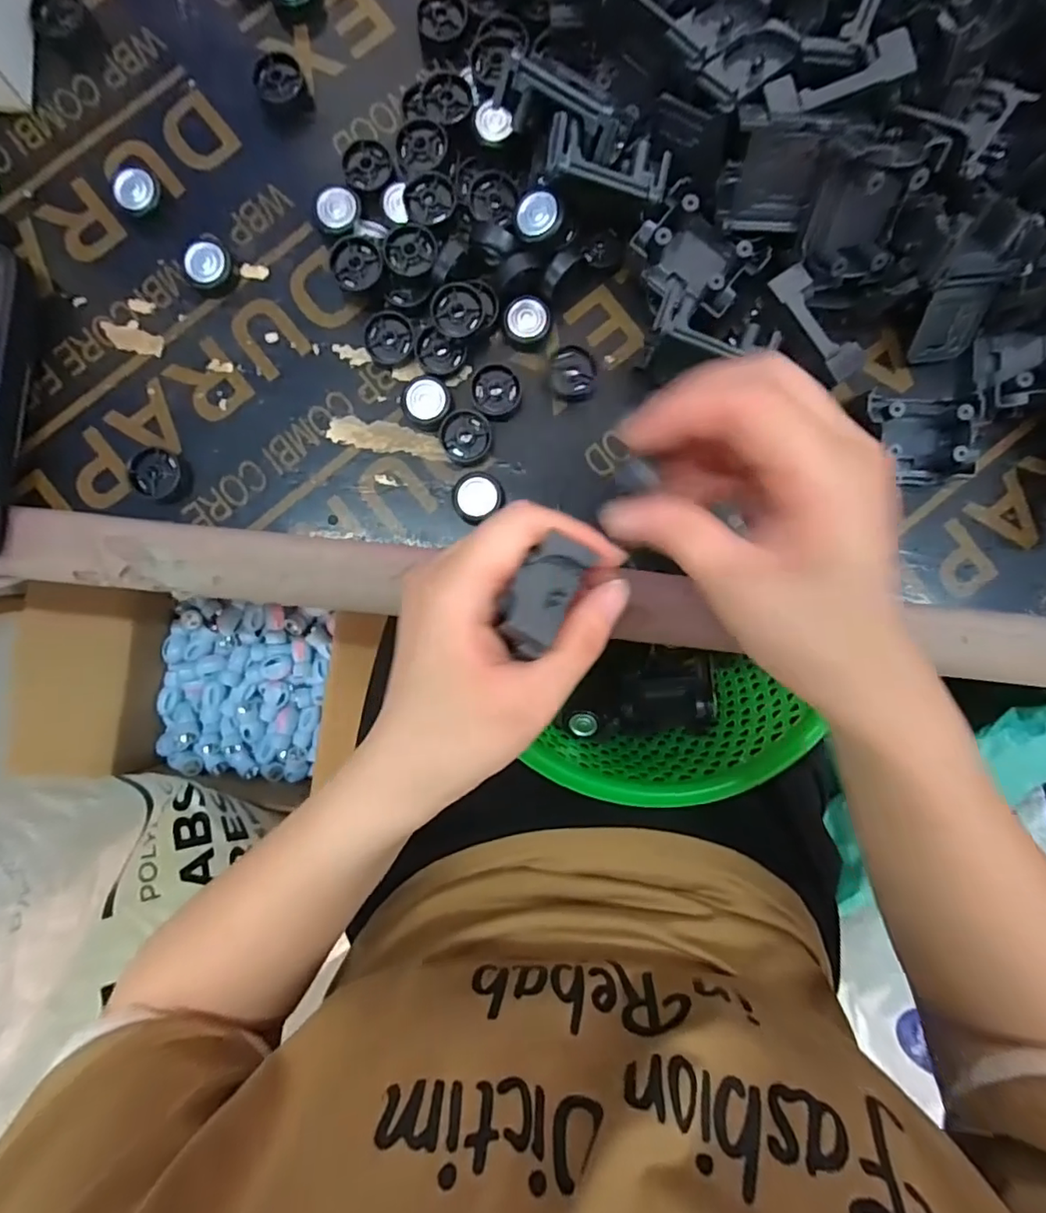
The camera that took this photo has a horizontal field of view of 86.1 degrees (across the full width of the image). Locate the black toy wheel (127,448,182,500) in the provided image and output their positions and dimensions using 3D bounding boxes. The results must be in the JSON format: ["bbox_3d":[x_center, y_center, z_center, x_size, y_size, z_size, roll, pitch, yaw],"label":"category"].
[{"bbox_3d":[-0.174,-0.063,0.266,0.022,0.008,0.024,0,89,-1],"label":"black toy wheel"}]

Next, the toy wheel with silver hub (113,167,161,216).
[{"bbox_3d":[-0.183,-0.197,0.267,0.016,0.010,0.021,43,88,0],"label":"toy wheel with silver hub"}]

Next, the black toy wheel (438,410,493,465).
[{"bbox_3d":[-0.027,-0.081,0.268,0.024,0.008,0.026,0,89,-1],"label":"black toy wheel"}]

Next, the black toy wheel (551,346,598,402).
[{"bbox_3d":[0.024,-0.111,0.269,0.022,0.011,0.023,0,89,-1],"label":"black toy wheel"}]

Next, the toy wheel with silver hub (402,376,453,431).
[{"bbox_3d":[-0.046,-0.097,0.268,0.023,0.009,0.023,0,89,-1],"label":"toy wheel with silver hub"}]

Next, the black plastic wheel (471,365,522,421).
[{"bbox_3d":[-0.013,-0.103,0.270,0.023,0.008,0.024,0,89,-1],"label":"black plastic wheel"}]

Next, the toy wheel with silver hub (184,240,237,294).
[{"bbox_3d":[-0.149,-0.162,0.267,0.021,0.010,0.020,0,89,-1],"label":"toy wheel with silver hub"}]

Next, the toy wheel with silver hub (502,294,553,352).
[{"bbox_3d":[0.002,-0.136,0.268,0.023,0.010,0.021,0,89,-1],"label":"toy wheel with silver hub"}]

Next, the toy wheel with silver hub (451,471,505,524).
[{"bbox_3d":[-0.022,-0.052,0.266,0.024,0.014,0.023,0,89,-1],"label":"toy wheel with silver hub"}]

